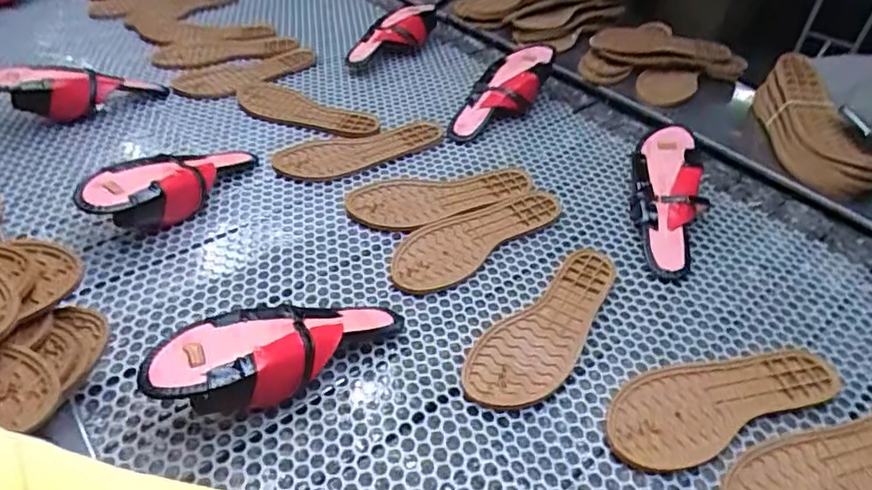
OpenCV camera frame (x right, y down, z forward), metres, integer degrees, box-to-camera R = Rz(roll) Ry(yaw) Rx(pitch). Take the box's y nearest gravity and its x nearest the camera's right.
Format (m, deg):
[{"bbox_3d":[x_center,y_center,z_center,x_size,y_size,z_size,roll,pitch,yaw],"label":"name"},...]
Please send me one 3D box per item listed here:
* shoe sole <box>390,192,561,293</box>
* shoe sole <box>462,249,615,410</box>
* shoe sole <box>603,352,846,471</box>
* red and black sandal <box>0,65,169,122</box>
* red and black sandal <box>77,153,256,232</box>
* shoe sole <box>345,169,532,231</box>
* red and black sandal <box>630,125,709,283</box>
[{"bbox_3d":[0.054,-0.010,0.680,0.245,0.019,0.092,-24,50,-25],"label":"shoe sole"},{"bbox_3d":[0.126,0.085,0.584,0.084,0.008,0.248,34,52,29],"label":"shoe sole"},{"bbox_3d":[0.274,0.148,0.523,0.241,0.008,0.087,-10,46,-13],"label":"shoe sole"},{"bbox_3d":[-0.511,-0.222,0.789,0.227,0.068,0.068,-9,43,-33],"label":"red and black sandal"},{"bbox_3d":[-0.315,-0.067,0.670,0.071,0.069,0.215,34,40,28],"label":"red and black sandal"},{"bbox_3d":[0.011,-0.058,0.722,0.242,0.018,0.082,-8,57,-11],"label":"shoe sole"},{"bbox_3d":[0.296,-0.060,0.686,0.097,0.077,0.219,10,45,7],"label":"red and black sandal"}]

